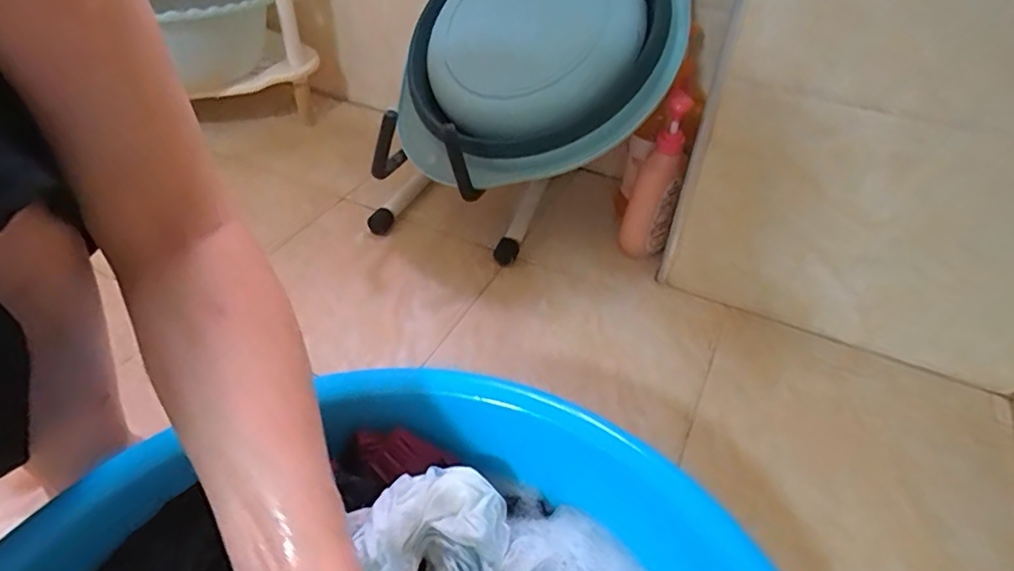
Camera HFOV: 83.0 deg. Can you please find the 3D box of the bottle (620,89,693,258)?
[{"bbox_3d":[0.197,-0.135,0.770,0.065,0.223,0.083,12,43,11],"label":"bottle"}]

